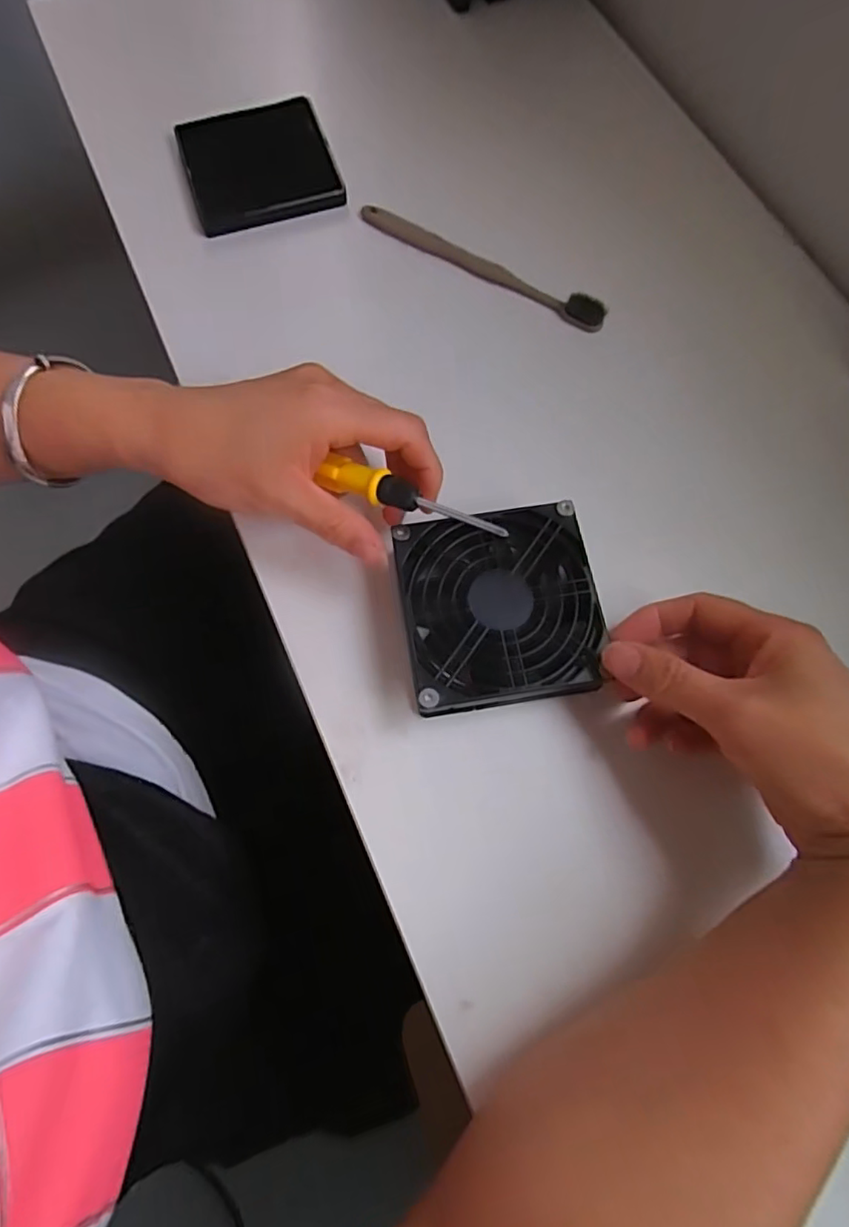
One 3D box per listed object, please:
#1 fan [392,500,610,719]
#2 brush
[{"bbox_3d":[0.036,-0.002,0.295,0.091,0.030,0.091,-8,72,-4],"label":"fan"},{"bbox_3d":[0.034,-0.222,0.376,0.174,0.016,0.012,32,74,9],"label":"brush"}]

